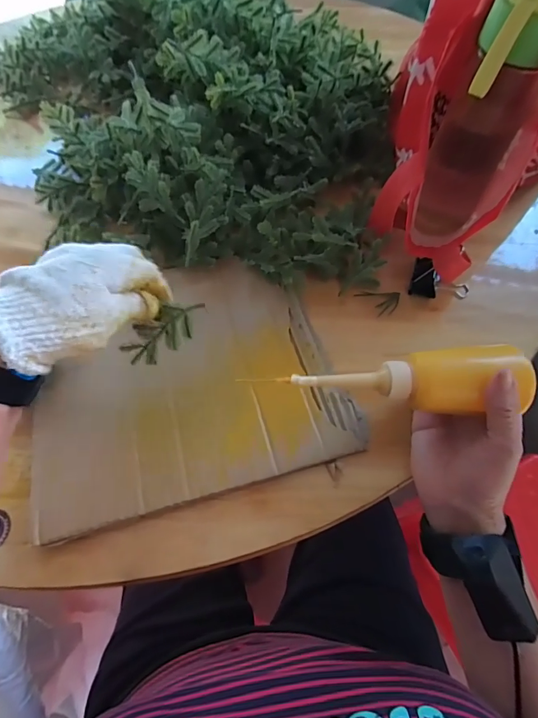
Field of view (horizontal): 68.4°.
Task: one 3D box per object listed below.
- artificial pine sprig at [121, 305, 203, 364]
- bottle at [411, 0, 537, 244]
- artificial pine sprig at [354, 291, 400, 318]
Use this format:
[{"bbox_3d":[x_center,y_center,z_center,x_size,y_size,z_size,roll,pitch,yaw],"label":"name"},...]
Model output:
[{"bbox_3d":[-0.087,-0.021,0.328,0.084,0.025,0.025,-34,59,21],"label":"artificial pine sprig"},{"bbox_3d":[0.203,-0.207,0.383,0.081,0.228,0.072,22,63,14],"label":"bottle"},{"bbox_3d":[0.118,-0.061,0.428,0.047,0.009,0.028,4,60,4],"label":"artificial pine sprig"}]

